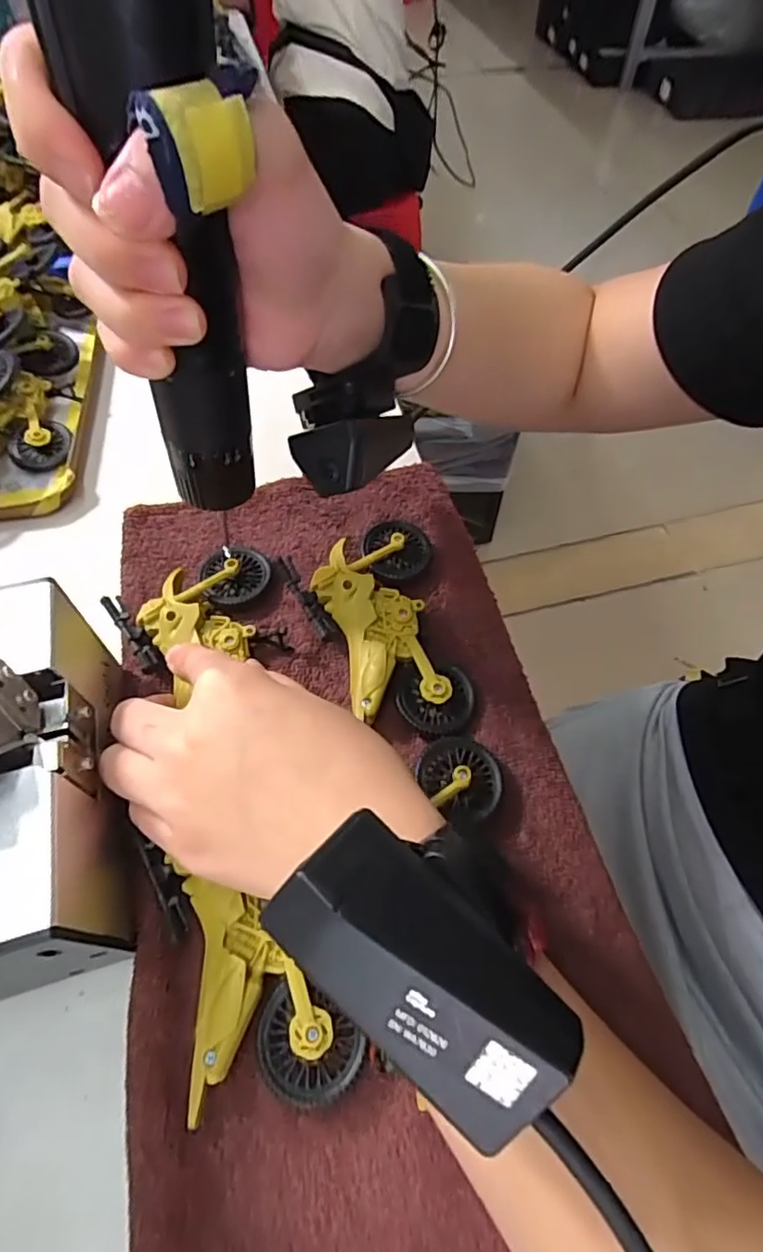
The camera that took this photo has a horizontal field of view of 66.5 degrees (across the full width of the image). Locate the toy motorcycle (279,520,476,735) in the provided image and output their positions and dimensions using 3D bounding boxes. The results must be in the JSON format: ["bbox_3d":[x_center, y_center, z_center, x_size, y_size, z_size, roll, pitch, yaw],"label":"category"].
[{"bbox_3d":[-0.003,-0.003,0.284,0.073,0.022,0.115,-8,58,-7],"label":"toy motorcycle"}]

